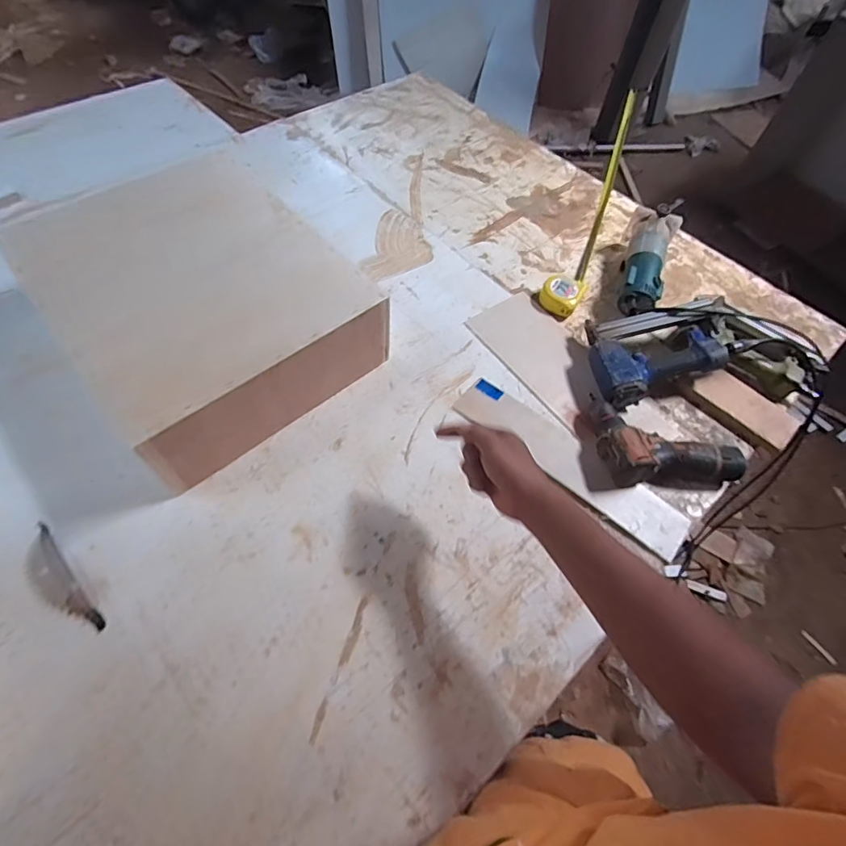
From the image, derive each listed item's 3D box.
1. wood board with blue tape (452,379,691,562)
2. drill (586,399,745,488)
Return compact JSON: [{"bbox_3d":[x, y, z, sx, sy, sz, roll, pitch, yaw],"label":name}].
[{"bbox_3d":[0.217,0.054,0.720,0.369,0.024,0.085,36,63,16],"label":"wood board with blue tape"},{"bbox_3d":[0.361,0.024,0.725,0.211,0.061,0.133,2,59,-3],"label":"drill"}]

